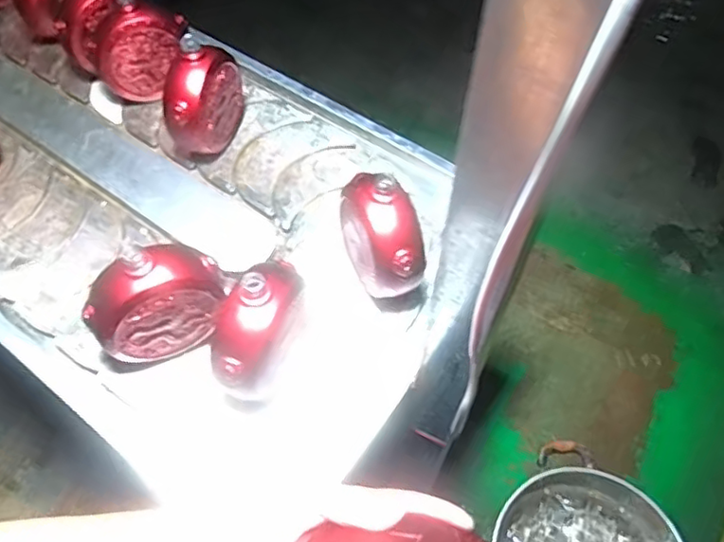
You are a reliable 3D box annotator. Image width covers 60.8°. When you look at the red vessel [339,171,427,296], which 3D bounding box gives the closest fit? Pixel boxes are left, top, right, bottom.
[{"bbox_3d":[0.024,-0.038,0.699,0.058,0.143,0.143,-18,56,-12],"label":"red vessel"}]

